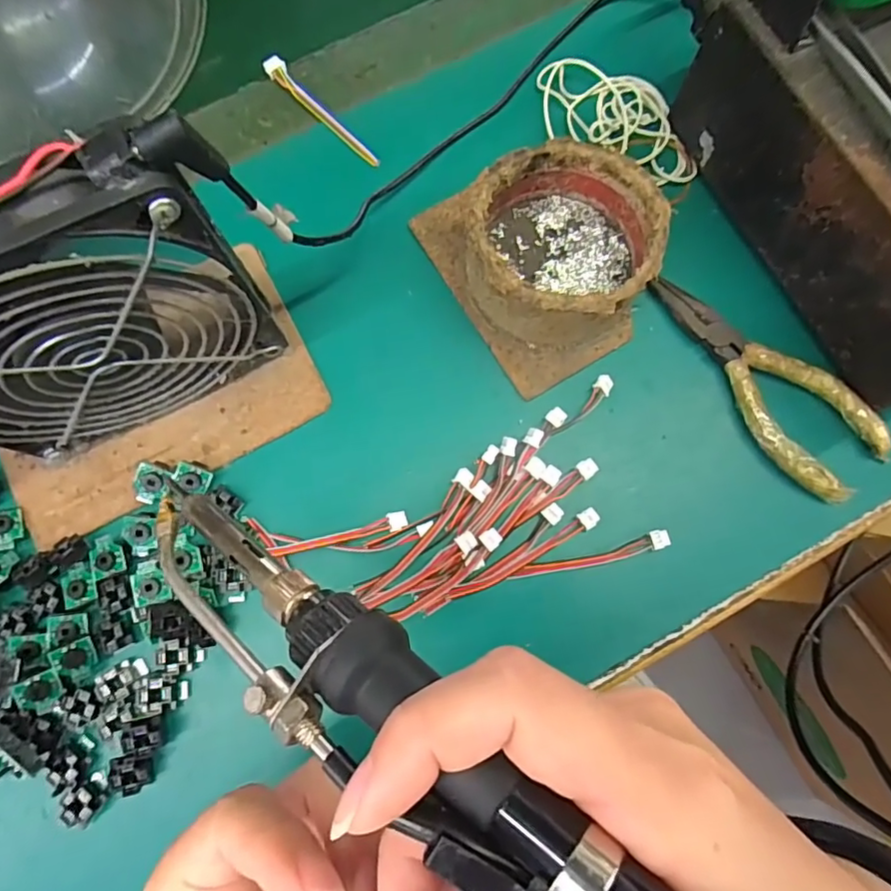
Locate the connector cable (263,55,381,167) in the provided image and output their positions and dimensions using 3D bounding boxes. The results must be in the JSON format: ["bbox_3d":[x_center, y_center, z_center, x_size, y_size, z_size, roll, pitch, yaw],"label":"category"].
[{"bbox_3d":[-0.065,-0.176,0.294,0.010,0.005,0.085,-43,81,-8],"label":"connector cable"}]

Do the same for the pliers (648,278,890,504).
[{"bbox_3d":[0.143,-0.031,0.259,0.125,0.011,0.046,44,82,9],"label":"pliers"}]

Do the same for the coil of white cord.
[{"bbox_3d":[0.091,-0.172,0.290,0.091,0.007,0.049,26,79,6],"label":"coil of white cord"}]

